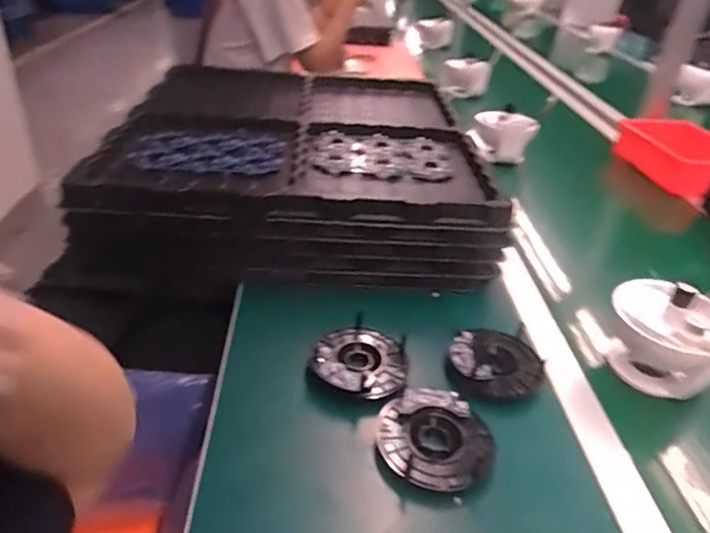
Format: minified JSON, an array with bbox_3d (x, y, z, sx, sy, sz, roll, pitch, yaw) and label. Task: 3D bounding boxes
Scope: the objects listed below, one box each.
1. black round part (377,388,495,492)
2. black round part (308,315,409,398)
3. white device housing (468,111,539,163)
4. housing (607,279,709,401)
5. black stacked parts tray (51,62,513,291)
[{"bbox_3d":[0.070,0.156,0.482,0.090,0.034,0.099,5,33,-3],"label":"black round part"},{"bbox_3d":[0.005,0.097,0.558,0.097,0.030,0.105,5,33,-3],"label":"black round part"},{"bbox_3d":[0.305,-0.273,1.113,0.122,0.086,0.070,20,35,18],"label":"white device housing"},{"bbox_3d":[0.335,0.080,0.581,0.109,0.115,0.096,18,34,15],"label":"housing"},{"bbox_3d":[-0.095,-0.186,0.892,0.536,0.120,0.582,3,33,-6],"label":"black stacked parts tray"}]

